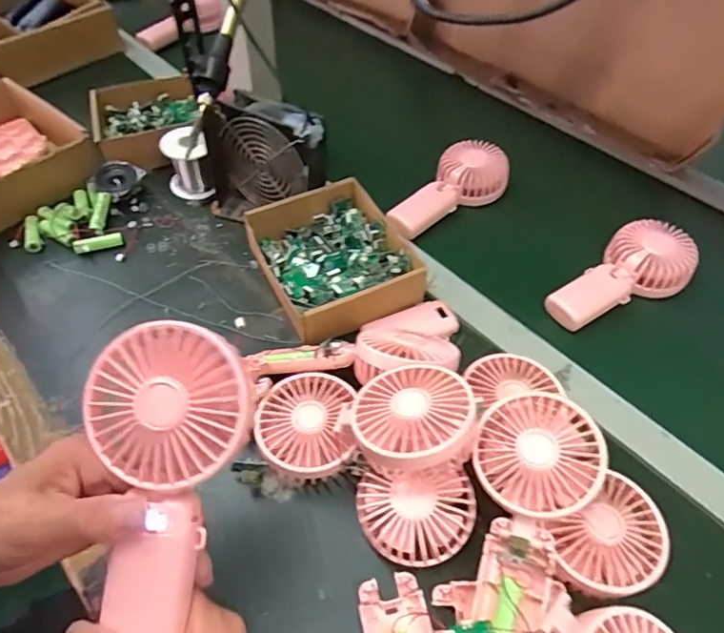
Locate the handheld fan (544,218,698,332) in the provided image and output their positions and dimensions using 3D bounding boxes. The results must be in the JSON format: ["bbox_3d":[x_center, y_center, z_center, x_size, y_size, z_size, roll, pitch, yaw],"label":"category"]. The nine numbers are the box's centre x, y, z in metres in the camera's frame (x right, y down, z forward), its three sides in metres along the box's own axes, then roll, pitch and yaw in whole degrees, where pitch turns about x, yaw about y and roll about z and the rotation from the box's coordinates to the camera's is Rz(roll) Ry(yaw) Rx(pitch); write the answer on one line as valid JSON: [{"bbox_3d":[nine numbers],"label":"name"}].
[{"bbox_3d":[0.279,-0.042,0.584,0.179,0.038,0.090,-30,57,-8],"label":"handheld fan"}]

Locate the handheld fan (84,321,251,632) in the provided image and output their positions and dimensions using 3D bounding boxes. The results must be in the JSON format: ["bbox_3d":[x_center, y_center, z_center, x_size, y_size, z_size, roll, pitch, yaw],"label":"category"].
[{"bbox_3d":[-0.107,0.091,0.295,0.082,0.035,0.170,4,90,1],"label":"handheld fan"}]

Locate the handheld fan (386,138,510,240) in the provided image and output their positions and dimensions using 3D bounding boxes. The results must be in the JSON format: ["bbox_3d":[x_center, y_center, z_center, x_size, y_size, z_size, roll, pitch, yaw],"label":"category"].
[{"bbox_3d":[0.100,-0.157,0.675,0.177,0.064,0.079,-36,59,-11],"label":"handheld fan"}]

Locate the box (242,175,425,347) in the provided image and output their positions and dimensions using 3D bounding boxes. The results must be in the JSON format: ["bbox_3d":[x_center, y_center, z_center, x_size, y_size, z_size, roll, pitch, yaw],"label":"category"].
[{"bbox_3d":[-0.031,-0.062,0.572,0.148,0.051,0.177,-21,54,-19],"label":"box"}]

